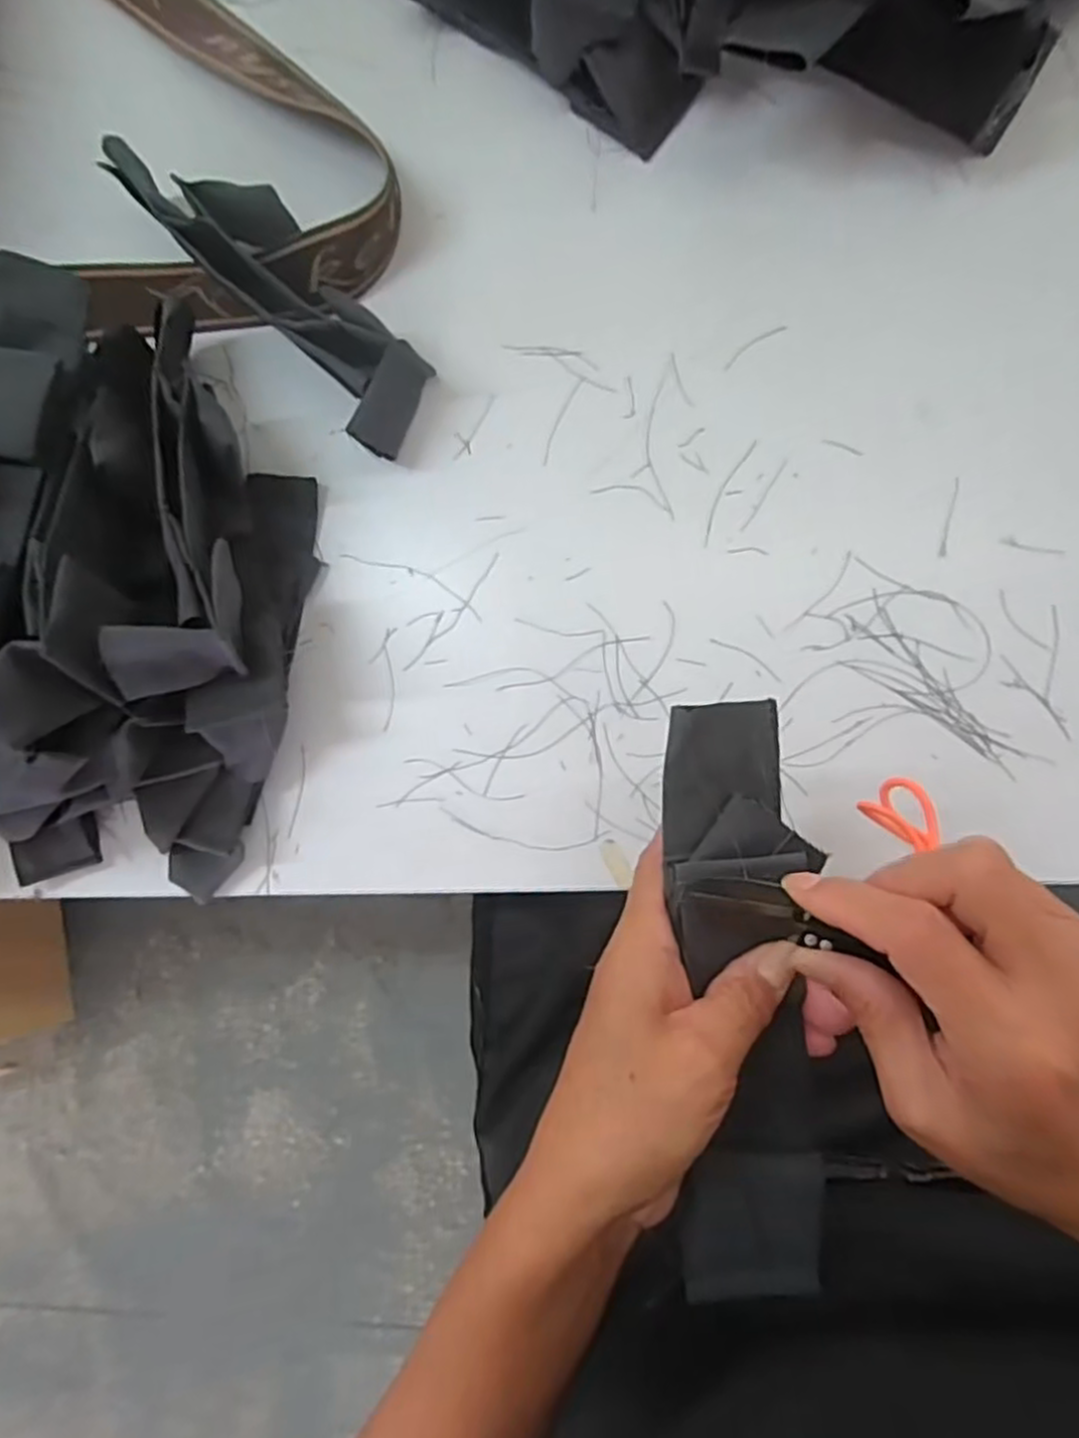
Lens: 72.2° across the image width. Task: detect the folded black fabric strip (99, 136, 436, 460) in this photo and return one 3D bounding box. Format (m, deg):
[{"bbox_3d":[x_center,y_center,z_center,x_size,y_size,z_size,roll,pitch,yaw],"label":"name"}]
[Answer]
[{"bbox_3d":[-0.131,-0.221,0.372,0.049,0.049,0.195,-43,83,4],"label":"folded black fabric strip"}]

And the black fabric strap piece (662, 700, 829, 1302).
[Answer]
[{"bbox_3d":[0.068,0.095,0.245,0.046,0.021,0.197,-3,90,-2],"label":"black fabric strap piece"}]

